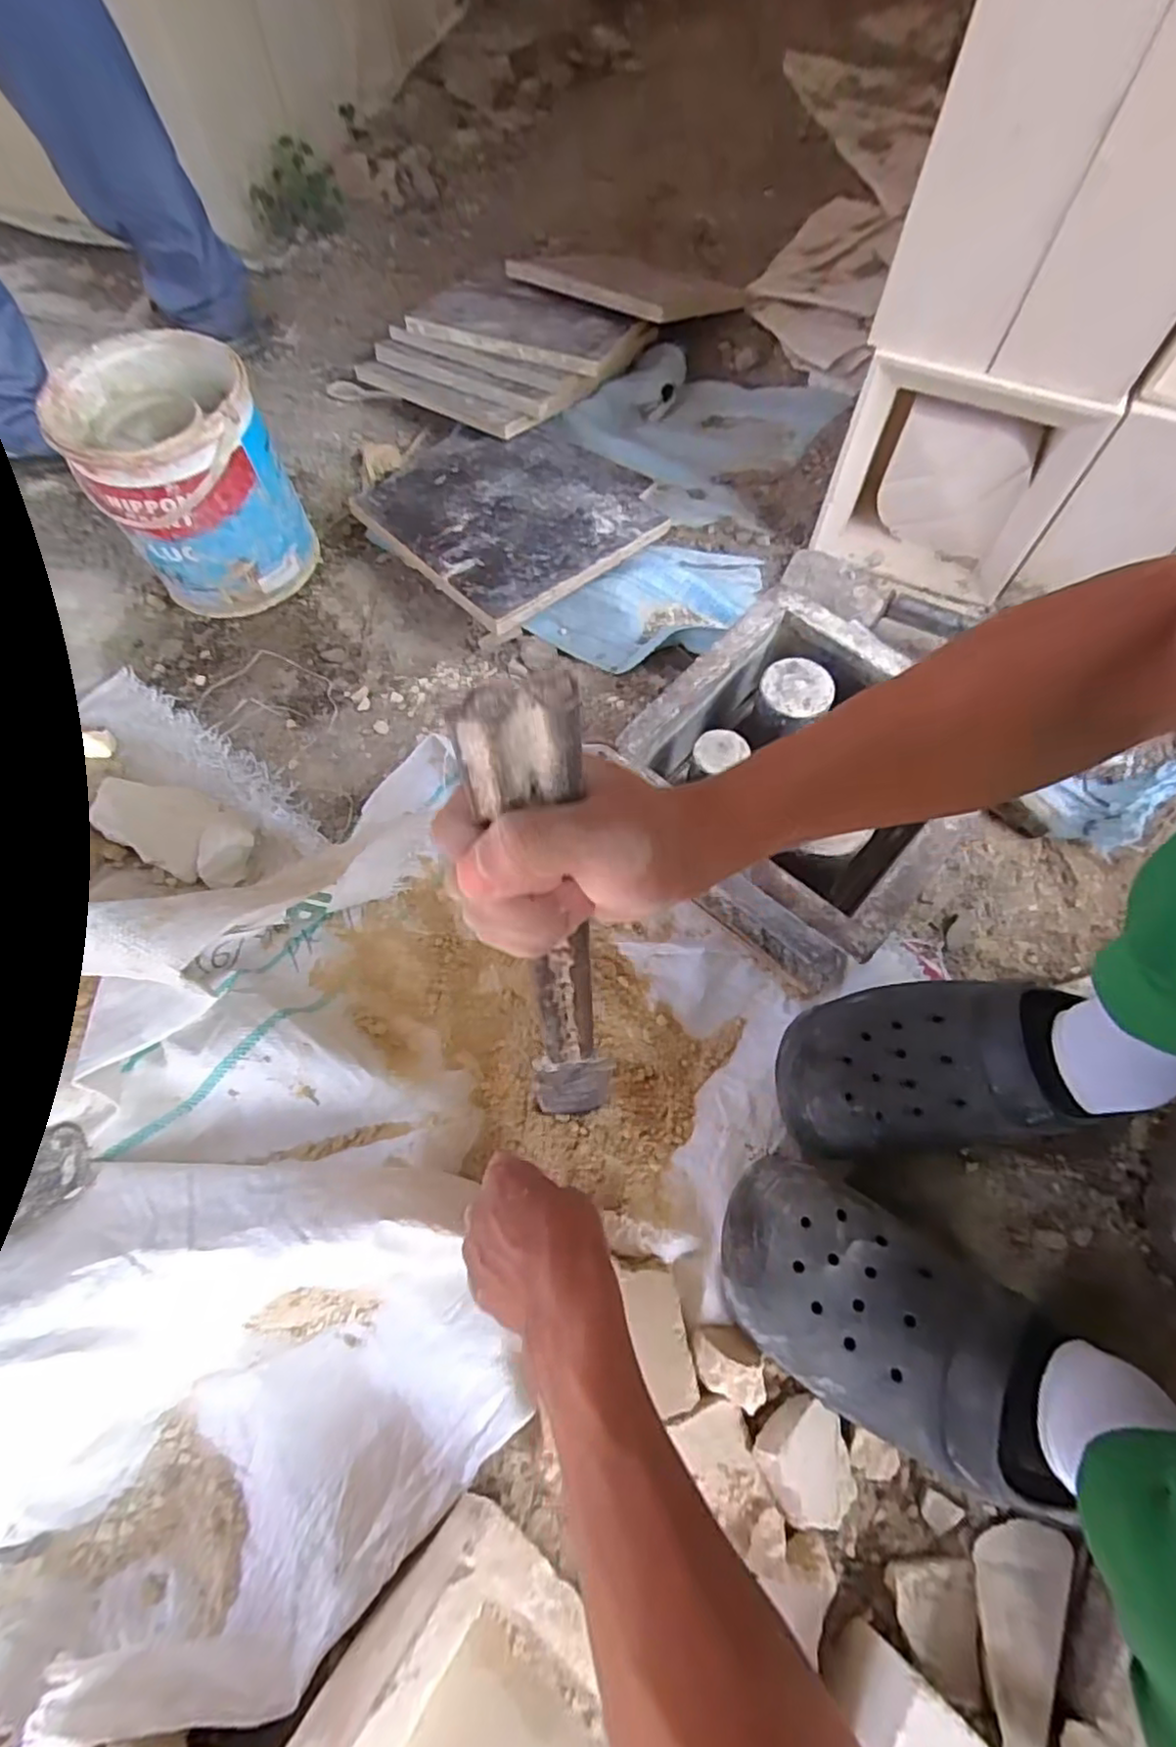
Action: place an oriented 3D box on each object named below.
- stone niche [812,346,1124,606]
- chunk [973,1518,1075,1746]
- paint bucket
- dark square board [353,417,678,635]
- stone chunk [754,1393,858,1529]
[{"bbox_3d":[0.340,-0.368,0.640,0.200,0.204,0.028,23,66,13],"label":"stone niche"},{"bbox_3d":[0.244,0.427,0.376,0.047,0.017,0.112,35,45,14],"label":"chunk"},{"bbox_3d":[-0.397,-0.391,0.676,0.166,0.192,0.162,-1,63,2],"label":"paint bucket"},{"bbox_3d":[-0.086,-0.417,0.742,0.283,0.016,0.282,-41,73,-21],"label":"dark square board"},{"bbox_3d":[0.137,0.365,0.414,0.056,0.034,0.058,-1,63,2],"label":"stone chunk"}]

